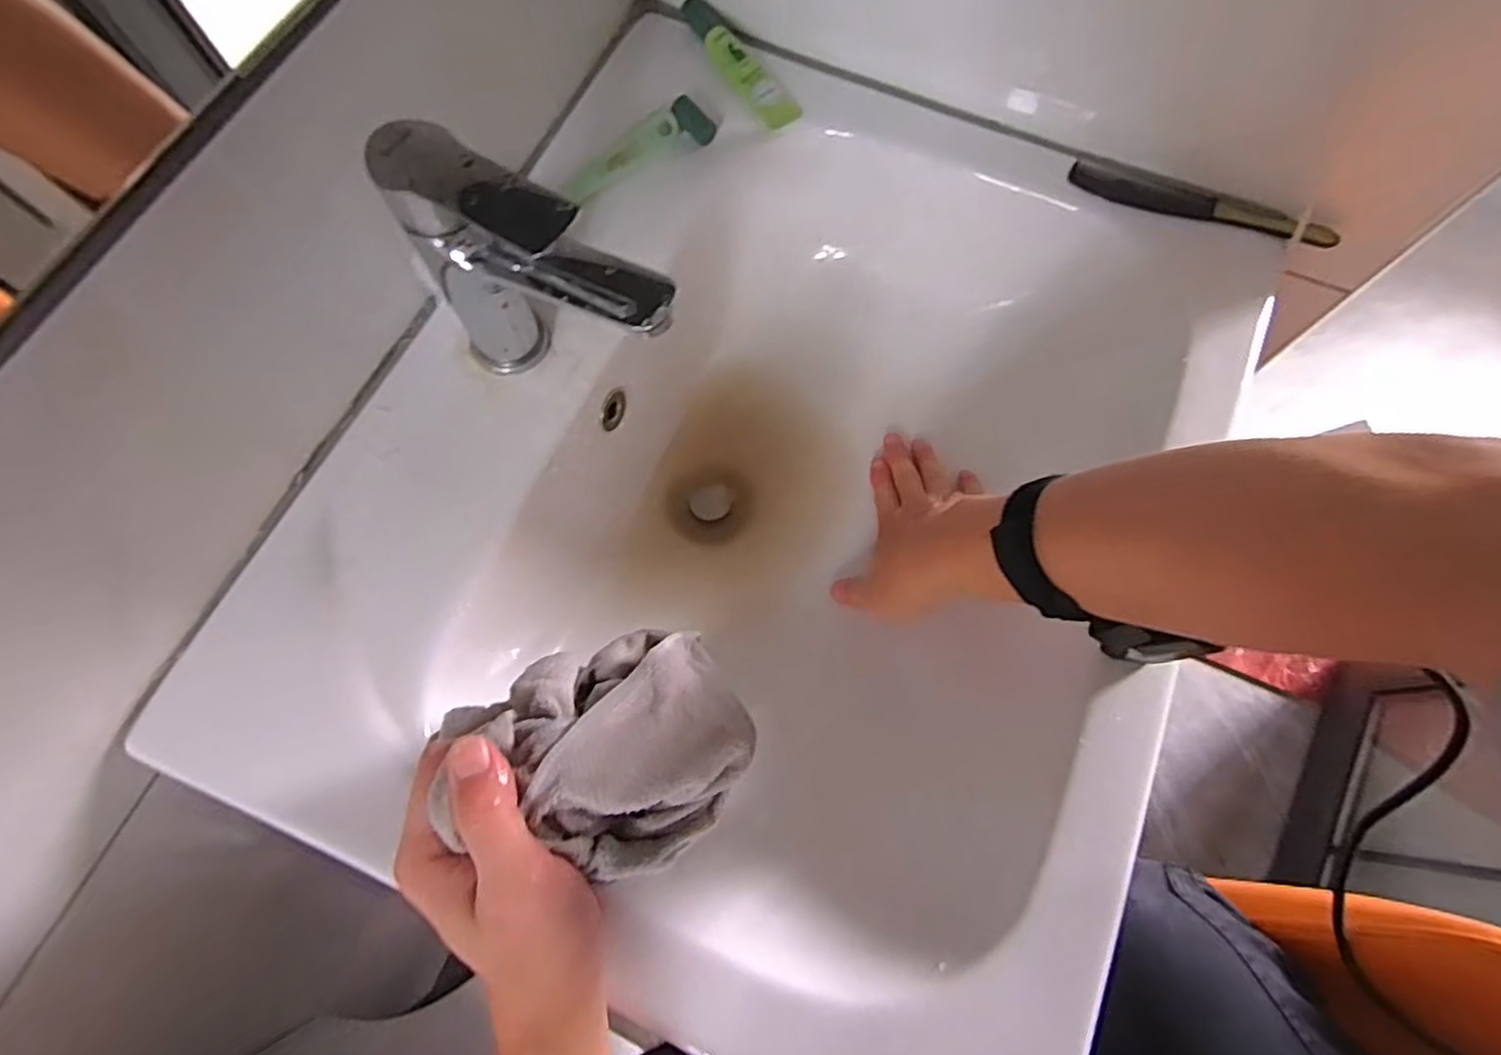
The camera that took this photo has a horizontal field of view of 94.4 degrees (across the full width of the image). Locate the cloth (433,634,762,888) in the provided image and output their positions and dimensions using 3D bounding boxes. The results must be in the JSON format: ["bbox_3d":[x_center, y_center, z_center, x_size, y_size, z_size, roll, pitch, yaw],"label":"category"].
[{"bbox_3d":[-0.060,0.099,0.310,0.114,0.069,0.100,-31,74,-10],"label":"cloth"}]

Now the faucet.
[{"bbox_3d":[-0.105,-0.120,0.364,0.141,0.162,0.042,28,74,9],"label":"faucet"}]

